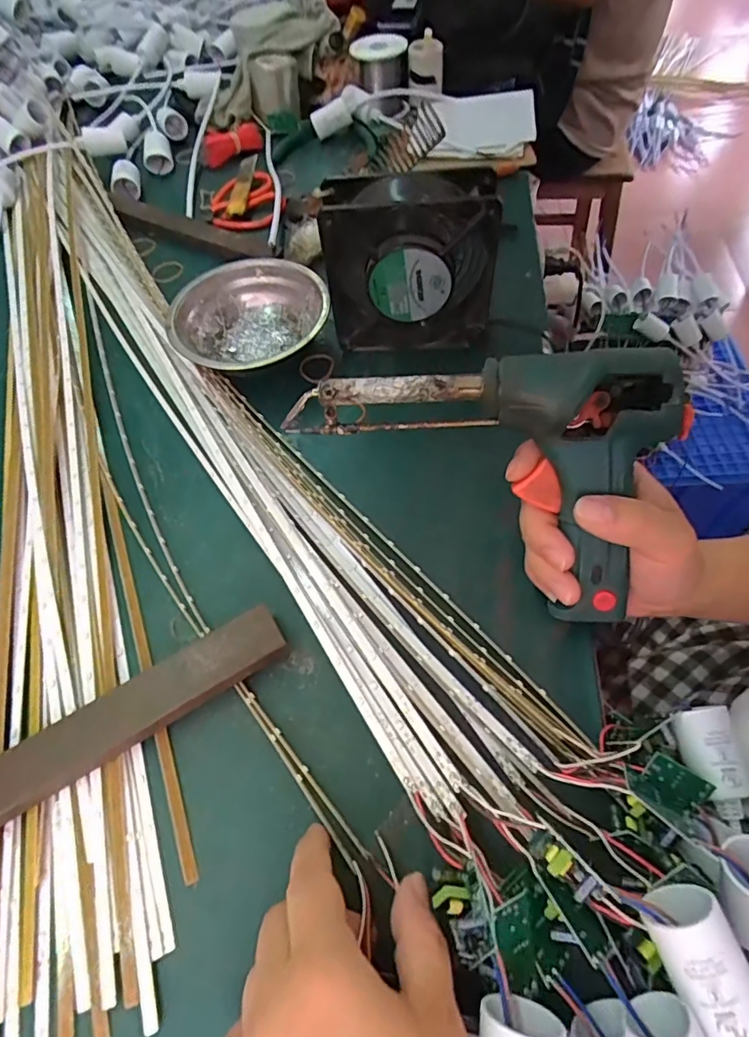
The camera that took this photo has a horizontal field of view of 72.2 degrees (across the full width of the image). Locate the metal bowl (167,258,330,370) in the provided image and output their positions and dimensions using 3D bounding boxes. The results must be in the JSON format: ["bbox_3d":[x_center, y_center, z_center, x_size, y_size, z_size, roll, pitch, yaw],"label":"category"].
[{"bbox_3d":[-0.099,-0.159,0.420,0.123,0.033,0.120,-1,60,2],"label":"metal bowl"}]

